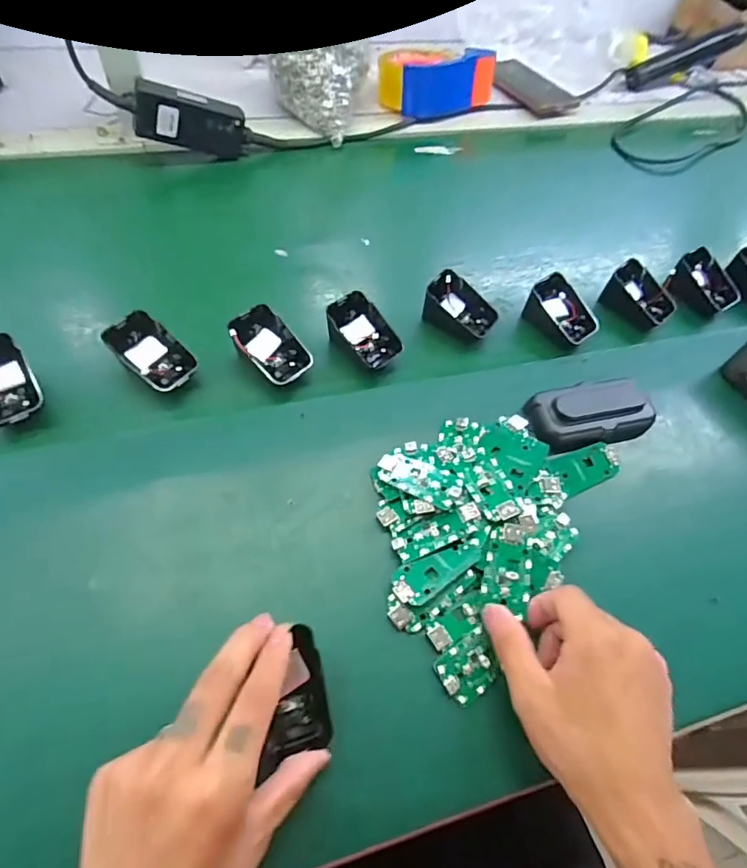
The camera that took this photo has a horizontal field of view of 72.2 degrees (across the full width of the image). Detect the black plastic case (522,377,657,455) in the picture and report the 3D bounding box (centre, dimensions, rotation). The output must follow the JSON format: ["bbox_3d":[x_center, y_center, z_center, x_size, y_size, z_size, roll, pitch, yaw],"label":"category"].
[{"bbox_3d":[0.184,-0.019,0.426,0.103,0.032,0.050,-10,59,-11],"label":"black plastic case"}]

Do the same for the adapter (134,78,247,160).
[{"bbox_3d":[-0.202,-0.347,0.572,0.116,0.055,0.026,1,55,-30],"label":"adapter"}]

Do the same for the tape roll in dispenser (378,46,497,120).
[{"bbox_3d":[0.087,-0.475,0.689,0.150,0.056,0.050,-10,59,-11],"label":"tape roll in dispenser"}]

